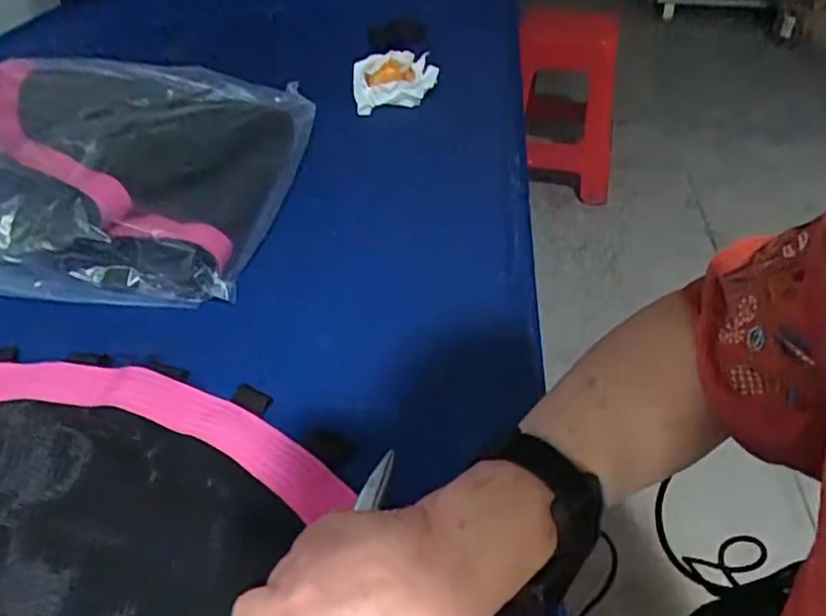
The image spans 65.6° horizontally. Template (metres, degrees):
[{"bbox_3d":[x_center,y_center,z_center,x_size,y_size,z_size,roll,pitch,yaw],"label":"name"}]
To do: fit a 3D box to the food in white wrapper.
[{"bbox_3d":[-0.025,-0.337,0.942,0.123,0.089,0.081,1,40,-4],"label":"food in white wrapper"}]

